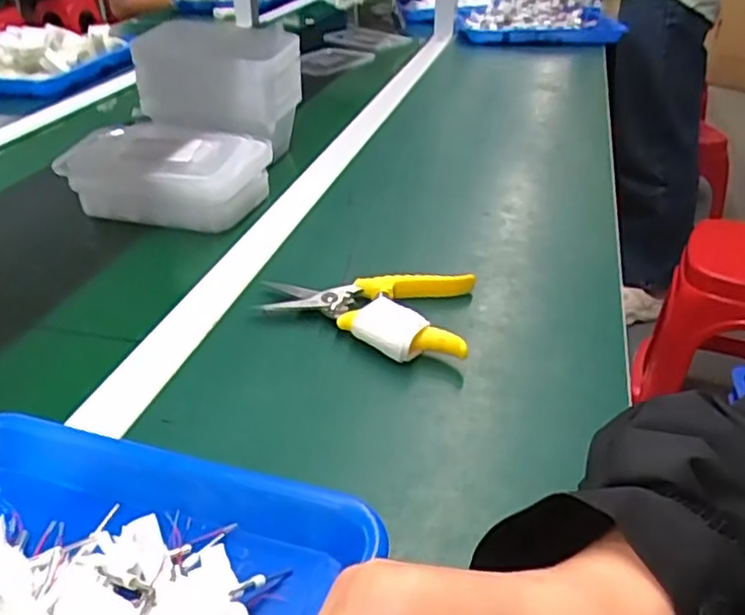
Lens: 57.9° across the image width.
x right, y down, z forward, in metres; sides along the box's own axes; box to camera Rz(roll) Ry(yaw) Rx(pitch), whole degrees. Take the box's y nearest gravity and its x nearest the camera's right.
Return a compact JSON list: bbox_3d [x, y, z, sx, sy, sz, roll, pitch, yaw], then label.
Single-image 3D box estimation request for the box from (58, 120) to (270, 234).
[{"bbox_3d":[-0.201,-0.131,0.671,0.182,0.071,0.107,7,33,14],"label":"box"}]

